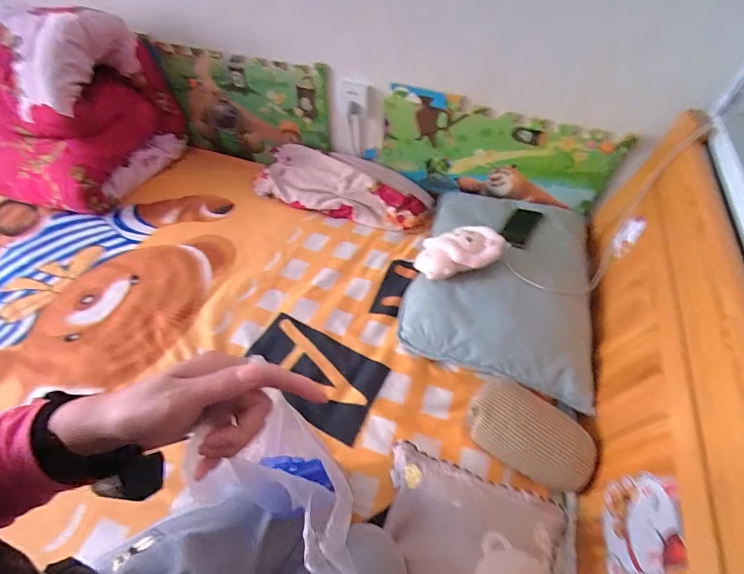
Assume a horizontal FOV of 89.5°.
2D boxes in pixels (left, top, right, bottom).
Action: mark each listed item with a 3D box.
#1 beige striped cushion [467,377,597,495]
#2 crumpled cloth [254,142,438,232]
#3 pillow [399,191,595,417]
[{"bbox_3d":[0.297,0.273,0.704,0.224,0.092,0.135,31,57,23],"label":"beige striped cushion"},{"bbox_3d":[-0.103,-0.323,1.170,0.580,0.073,0.229,19,53,15],"label":"crumpled cloth"},{"bbox_3d":[0.325,-0.042,0.926,0.403,0.136,0.563,15,52,12],"label":"pillow"}]

